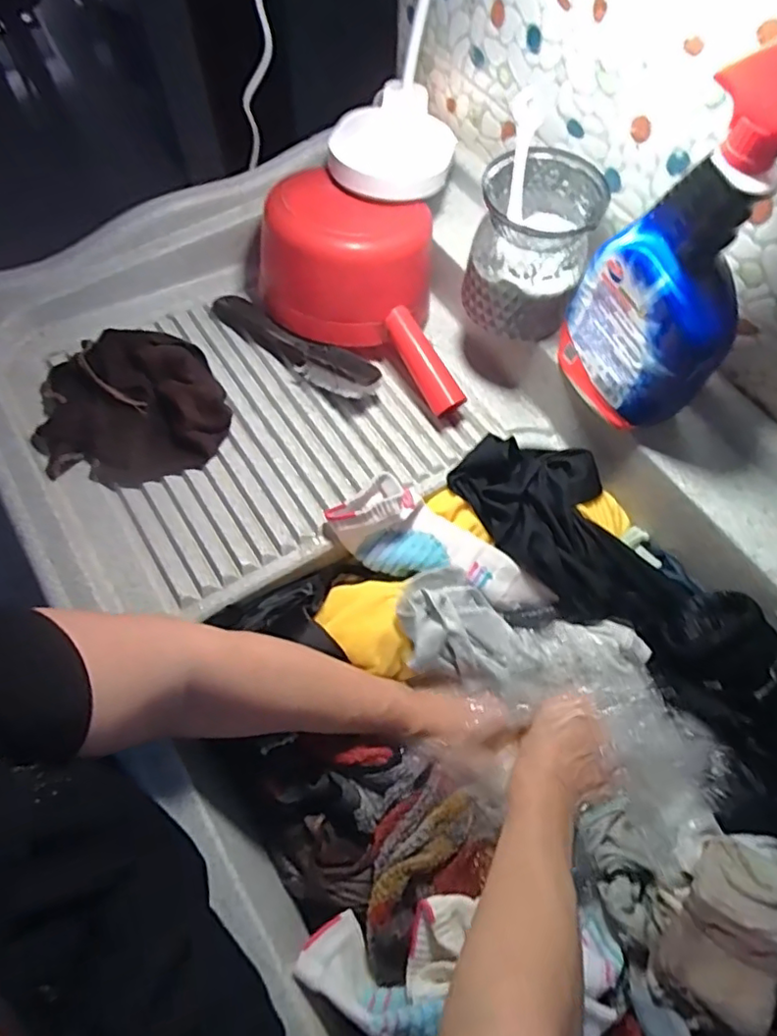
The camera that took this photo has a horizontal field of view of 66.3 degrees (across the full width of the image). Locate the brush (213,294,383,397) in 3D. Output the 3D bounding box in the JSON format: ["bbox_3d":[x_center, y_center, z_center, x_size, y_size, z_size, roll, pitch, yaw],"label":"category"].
[{"bbox_3d":[-0.101,-0.179,0.605,0.209,0.038,0.047,33,68,13],"label":"brush"}]

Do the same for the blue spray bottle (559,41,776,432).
[{"bbox_3d":[0.215,-0.183,0.427,0.065,0.278,0.125,-25,68,-20],"label":"blue spray bottle"}]

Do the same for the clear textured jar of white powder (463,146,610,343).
[{"bbox_3d":[0.126,-0.240,0.533,0.097,0.116,0.106,1,65,-1],"label":"clear textured jar of white powder"}]

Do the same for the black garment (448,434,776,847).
[{"bbox_3d":[0.229,0.085,0.498,0.123,0.054,0.427,-31,69,-15],"label":"black garment"}]

